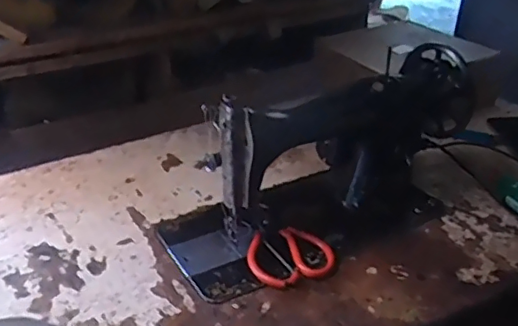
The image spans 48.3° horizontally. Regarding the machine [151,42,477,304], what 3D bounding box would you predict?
[{"bbox_3d":[0.088,-0.013,0.755,0.419,0.199,0.167,-14,35,-26],"label":"machine"}]

